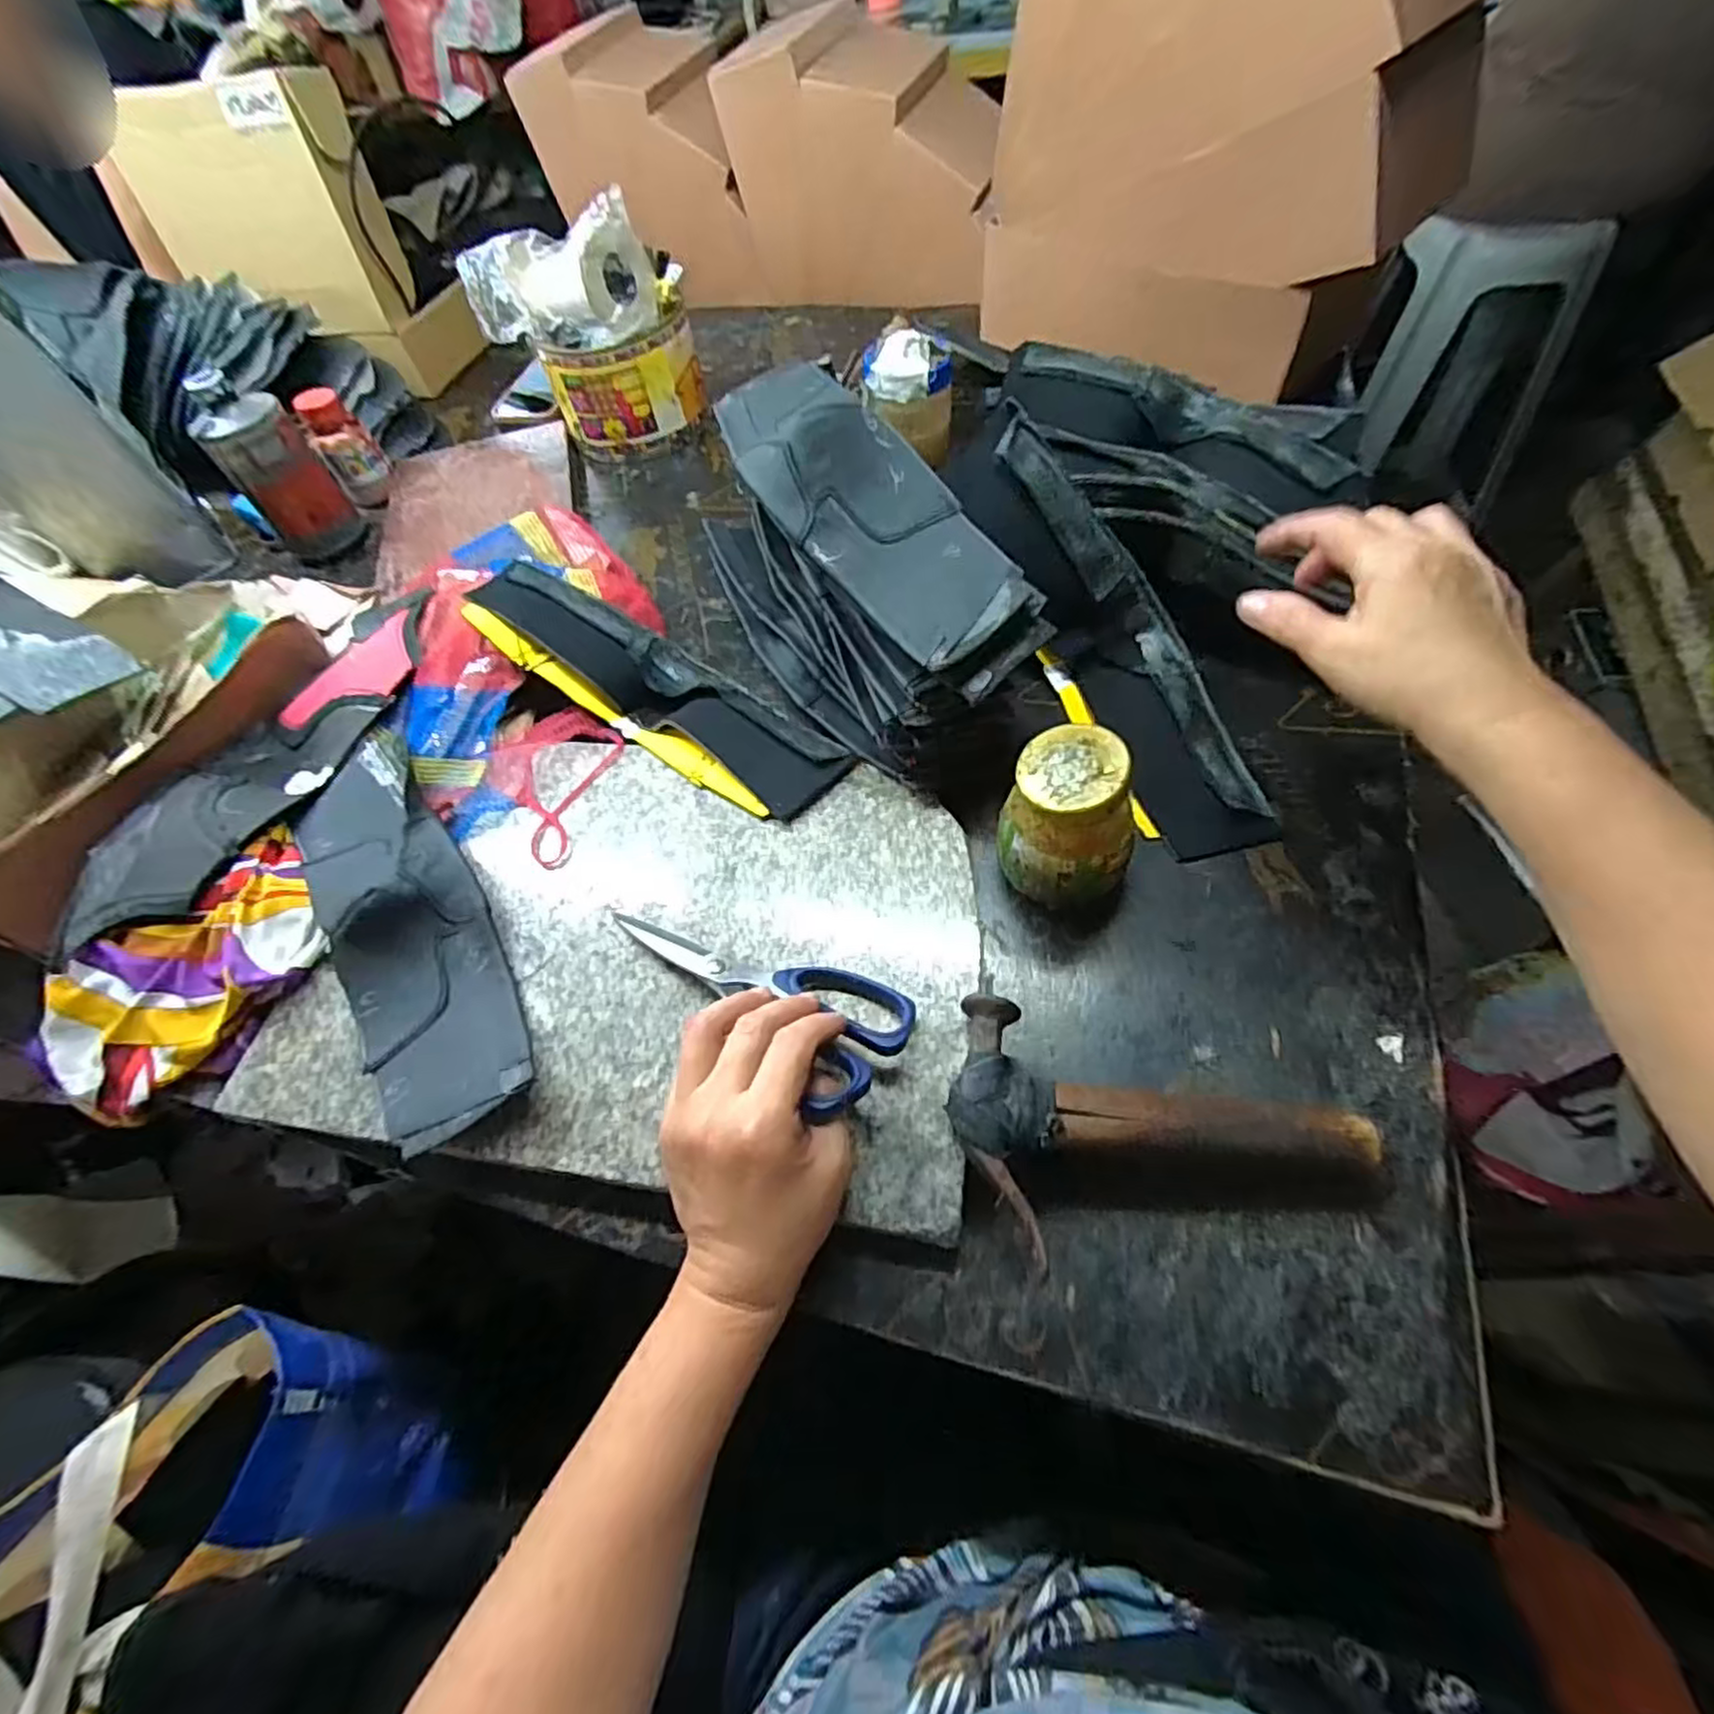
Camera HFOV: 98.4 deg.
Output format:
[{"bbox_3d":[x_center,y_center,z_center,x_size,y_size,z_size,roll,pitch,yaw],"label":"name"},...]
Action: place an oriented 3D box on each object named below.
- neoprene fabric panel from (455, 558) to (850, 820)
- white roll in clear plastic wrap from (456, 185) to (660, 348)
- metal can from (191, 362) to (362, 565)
[{"bbox_3d":[-0.139,-0.124,0.504,0.292,0.044,0.087,28,64,21],"label":"neoprene fabric panel"},{"bbox_3d":[-0.283,-0.531,0.669,0.186,0.094,0.075,7,59,11],"label":"white roll in clear plastic wrap"},{"bbox_3d":[-0.523,-0.348,0.670,0.071,0.146,0.071,-34,64,-18],"label":"metal can"}]

